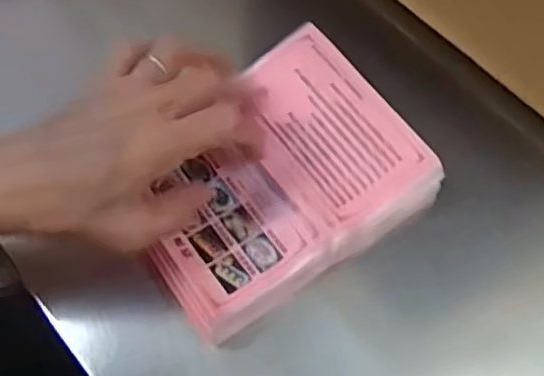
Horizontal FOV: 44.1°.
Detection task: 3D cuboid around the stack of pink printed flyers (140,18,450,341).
[{"bbox_3d":[-0.002,-0.007,0.398,0.164,0.028,0.130,-33,69,-14],"label":"stack of pink printed flyers"}]

